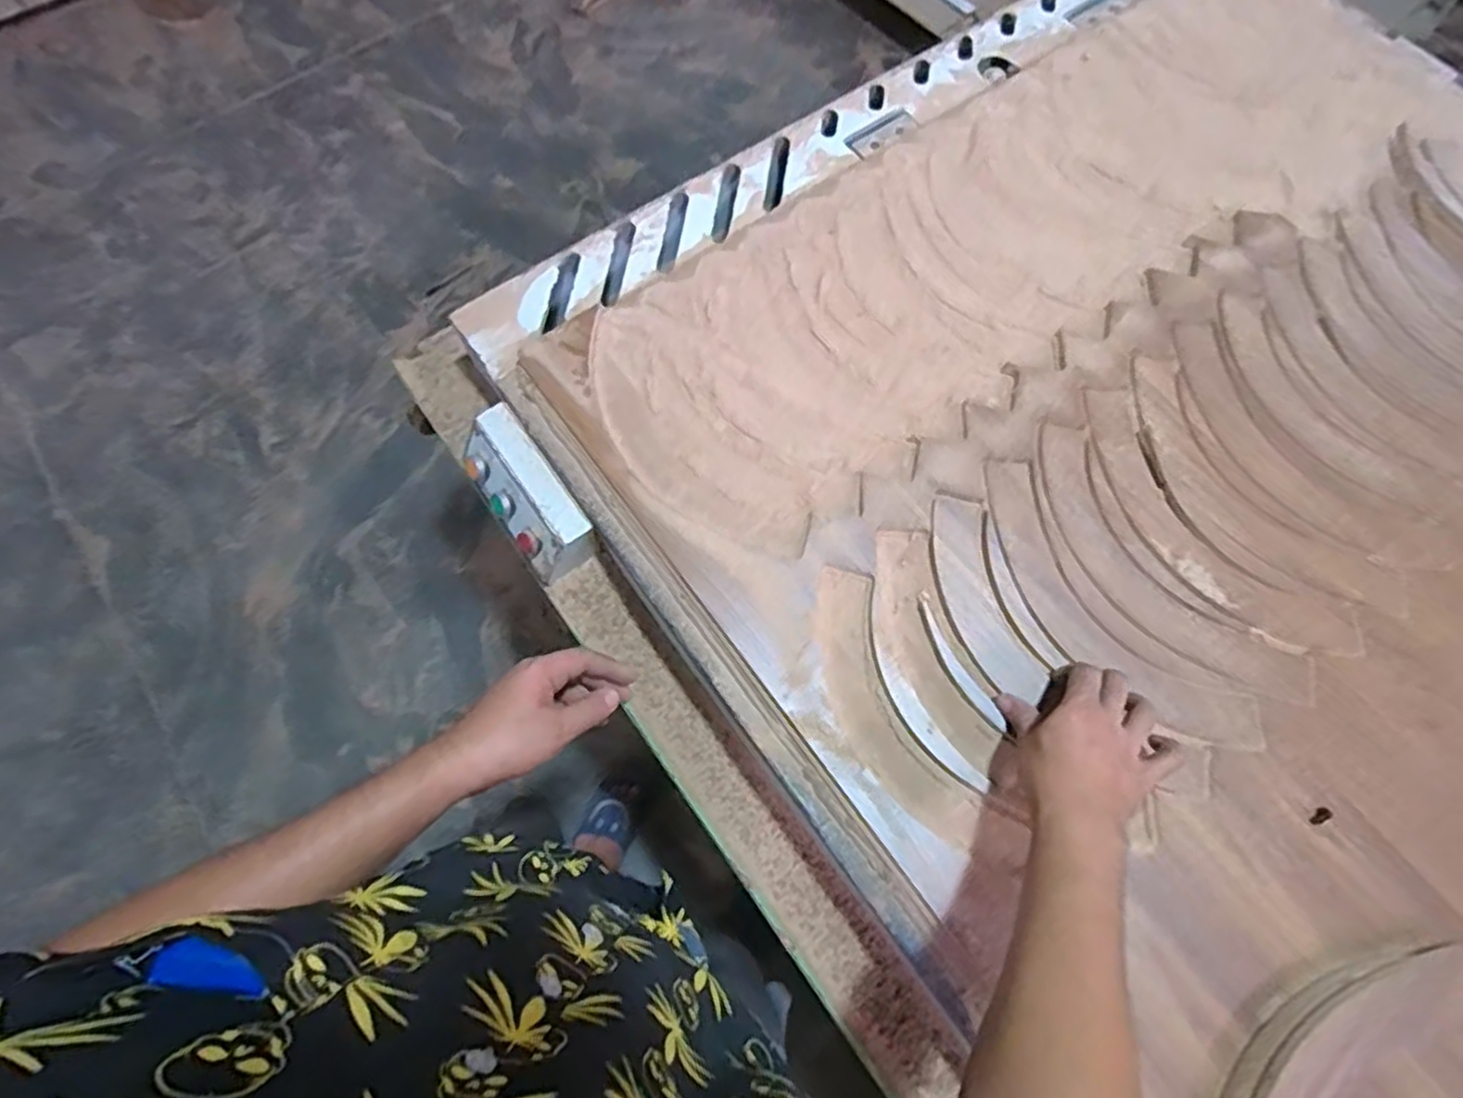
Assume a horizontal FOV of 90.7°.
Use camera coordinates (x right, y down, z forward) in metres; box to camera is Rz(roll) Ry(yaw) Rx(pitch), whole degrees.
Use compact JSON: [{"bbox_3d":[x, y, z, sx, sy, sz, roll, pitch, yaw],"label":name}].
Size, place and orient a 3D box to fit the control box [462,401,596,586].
[{"bbox_3d":[-0.229,-0.060,0.807,0.078,0.077,0.187,-35,74,-11],"label":"control box"}]

